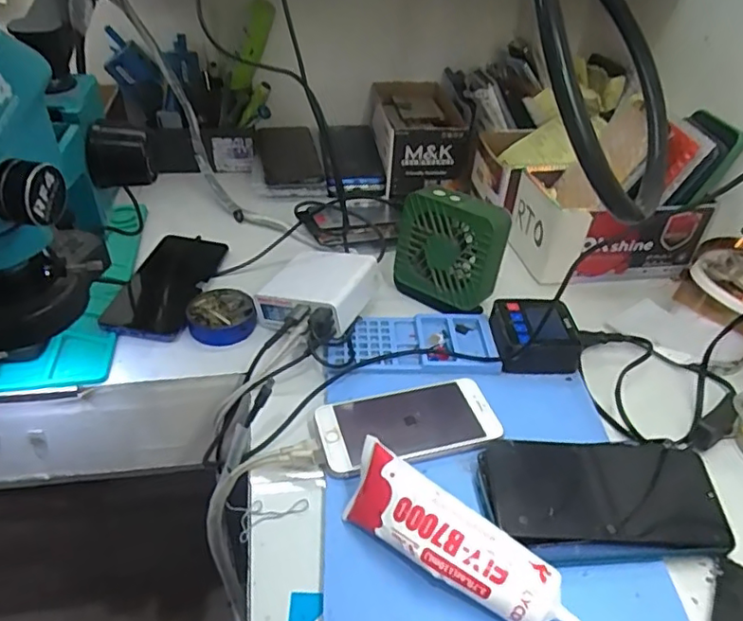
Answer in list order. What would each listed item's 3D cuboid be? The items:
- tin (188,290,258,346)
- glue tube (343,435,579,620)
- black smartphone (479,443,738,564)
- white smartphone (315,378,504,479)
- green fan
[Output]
[{"bbox_3d":[-0.139,0.003,0.544,0.060,0.017,0.054,-2,38,-8],"label":"tin"},{"bbox_3d":[0.048,0.146,0.356,0.151,0.046,0.042,28,44,27],"label":"glue tube"},{"bbox_3d":[0.160,0.130,0.406,0.162,0.011,0.085,1,47,-7],"label":"black smartphone"},{"bbox_3d":[0.028,0.085,0.445,0.134,0.012,0.066,-10,41,-12],"label":"white smartphone"},{"bbox_3d":[0.073,-0.058,0.553,0.098,0.096,0.051,25,43,24],"label":"green fan"}]

